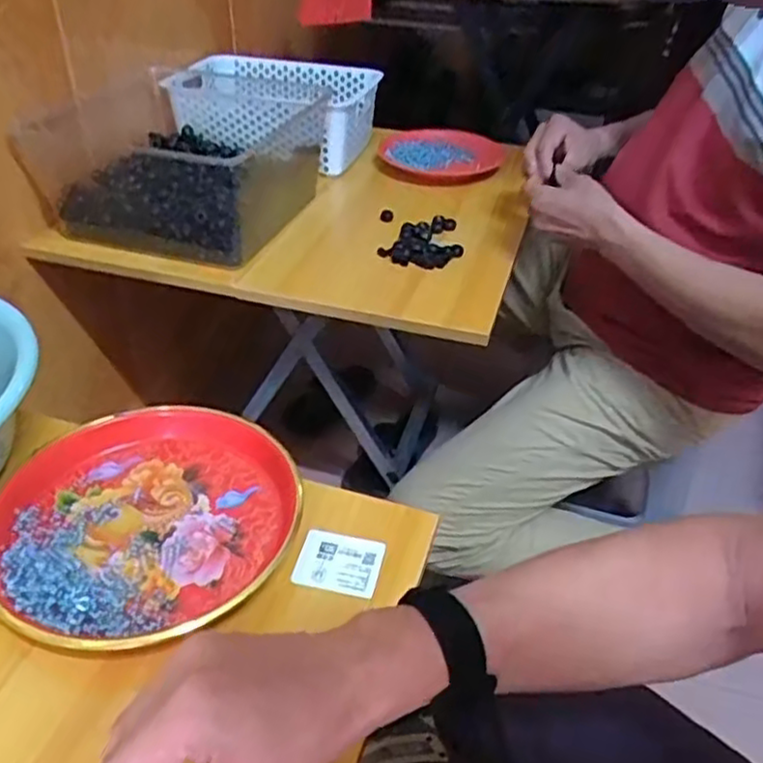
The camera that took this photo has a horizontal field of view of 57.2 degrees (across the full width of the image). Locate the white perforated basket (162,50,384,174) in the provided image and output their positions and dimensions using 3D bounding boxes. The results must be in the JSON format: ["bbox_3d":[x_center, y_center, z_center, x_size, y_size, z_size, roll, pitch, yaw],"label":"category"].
[{"bbox_3d":[-0.165,-0.426,1.079,0.290,0.102,0.209,16,40,17],"label":"white perforated basket"}]

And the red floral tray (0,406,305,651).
[{"bbox_3d":[-0.175,0.097,0.514,0.205,0.033,0.215,22,42,24],"label":"red floral tray"}]

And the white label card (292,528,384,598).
[{"bbox_3d":[-0.030,0.130,0.505,0.059,0.004,0.049,11,41,8],"label":"white label card"}]

